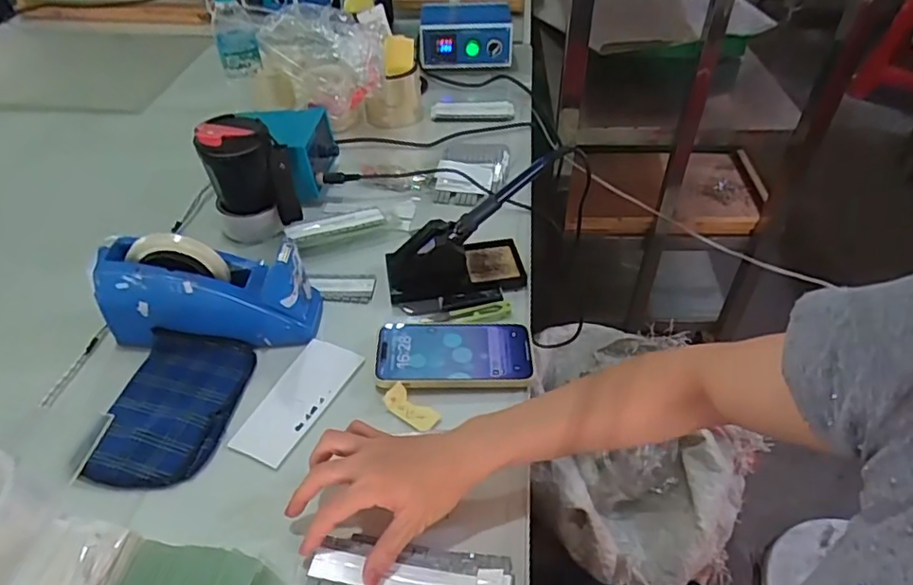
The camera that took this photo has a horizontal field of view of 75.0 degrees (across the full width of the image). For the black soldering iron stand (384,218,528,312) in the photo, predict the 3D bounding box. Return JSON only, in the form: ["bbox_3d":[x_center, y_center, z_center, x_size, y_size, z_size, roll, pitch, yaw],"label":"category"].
[{"bbox_3d":[-0.002,-0.040,0.695,0.155,0.069,0.097,-9,43,-6],"label":"black soldering iron stand"}]

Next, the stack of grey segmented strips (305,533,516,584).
[{"bbox_3d":[-0.034,0.220,0.455,0.154,0.014,0.057,4,43,6],"label":"stack of grey segmented strips"}]

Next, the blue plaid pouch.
[{"bbox_3d":[-0.275,0.108,0.577,0.114,0.027,0.163,-1,42,2],"label":"blue plaid pouch"}]

